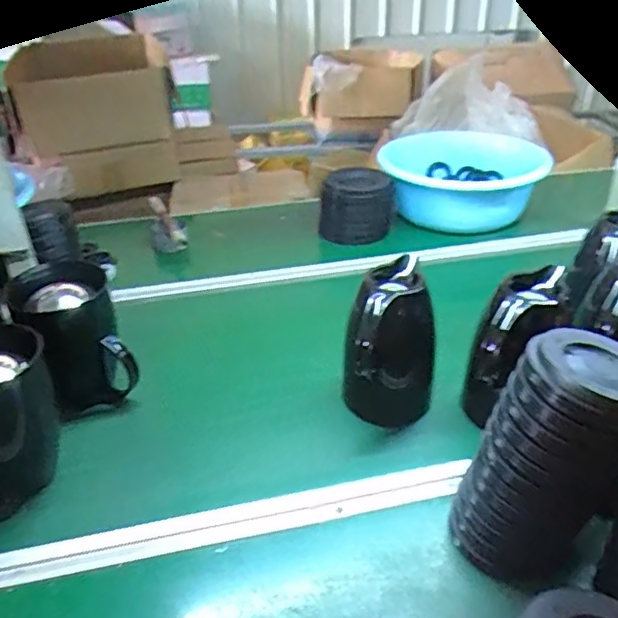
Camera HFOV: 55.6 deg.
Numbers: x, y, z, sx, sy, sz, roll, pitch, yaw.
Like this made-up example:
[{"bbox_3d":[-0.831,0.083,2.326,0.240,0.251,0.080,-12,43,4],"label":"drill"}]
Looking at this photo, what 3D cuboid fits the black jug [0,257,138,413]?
[{"bbox_3d":[-0.324,0.043,0.807,0.124,0.176,0.117,-21,38,-27],"label":"black jug"}]

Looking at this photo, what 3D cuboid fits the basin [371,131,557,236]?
[{"bbox_3d":[0.322,-0.299,1.389,0.339,0.154,0.311,-1,32,1],"label":"basin"}]

